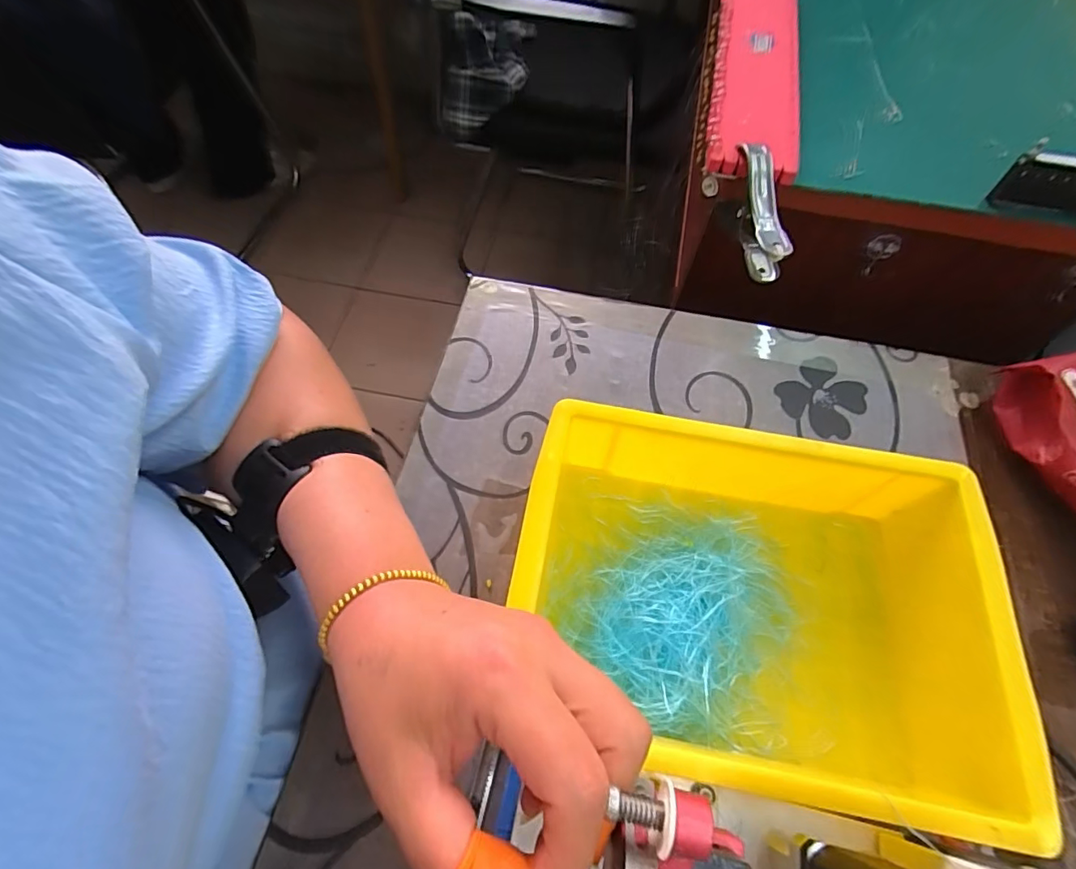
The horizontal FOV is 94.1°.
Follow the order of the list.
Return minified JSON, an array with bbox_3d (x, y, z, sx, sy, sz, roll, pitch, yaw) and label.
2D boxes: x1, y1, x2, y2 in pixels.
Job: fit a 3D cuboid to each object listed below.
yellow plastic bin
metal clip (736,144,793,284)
[{"bbox_3d":[0.123,0.094,0.285,0.266,0.077,0.174,10,63,4],"label":"yellow plastic bin"},{"bbox_3d":[0.165,-0.163,0.374,0.022,0.040,0.102,2,63,0],"label":"metal clip"}]

